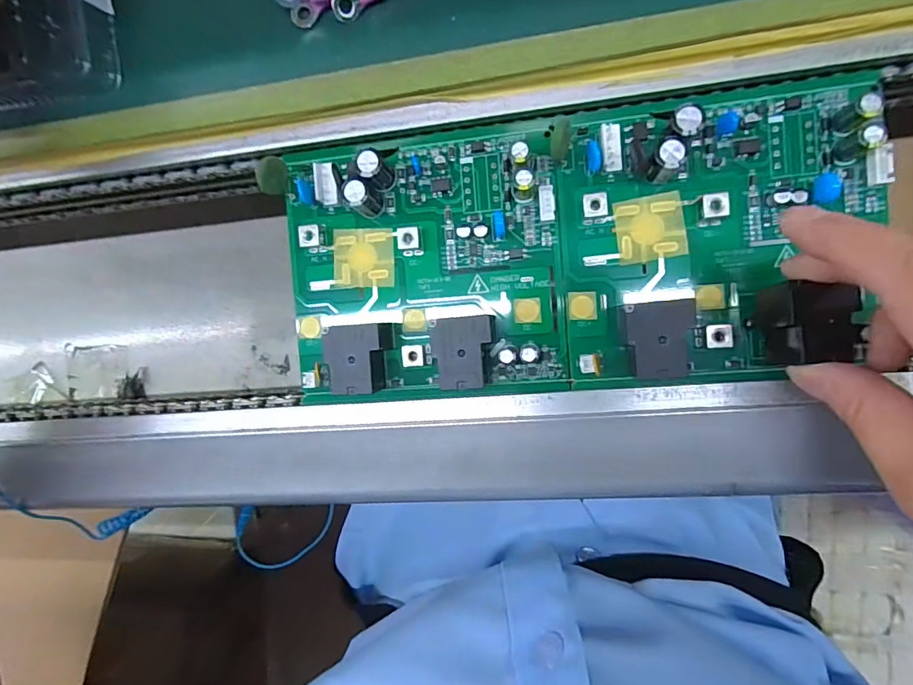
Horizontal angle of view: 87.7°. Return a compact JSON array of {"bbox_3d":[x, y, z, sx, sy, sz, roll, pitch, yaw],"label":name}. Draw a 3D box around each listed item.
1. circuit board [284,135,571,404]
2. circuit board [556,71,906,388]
[{"bbox_3d":[-0.017,-0.034,0.216,0.127,0.026,0.117,-2,95,7],"label":"circuit board"},{"bbox_3d":[0.109,-0.045,0.194,0.126,0.030,0.117,-5,88,9],"label":"circuit board"}]

